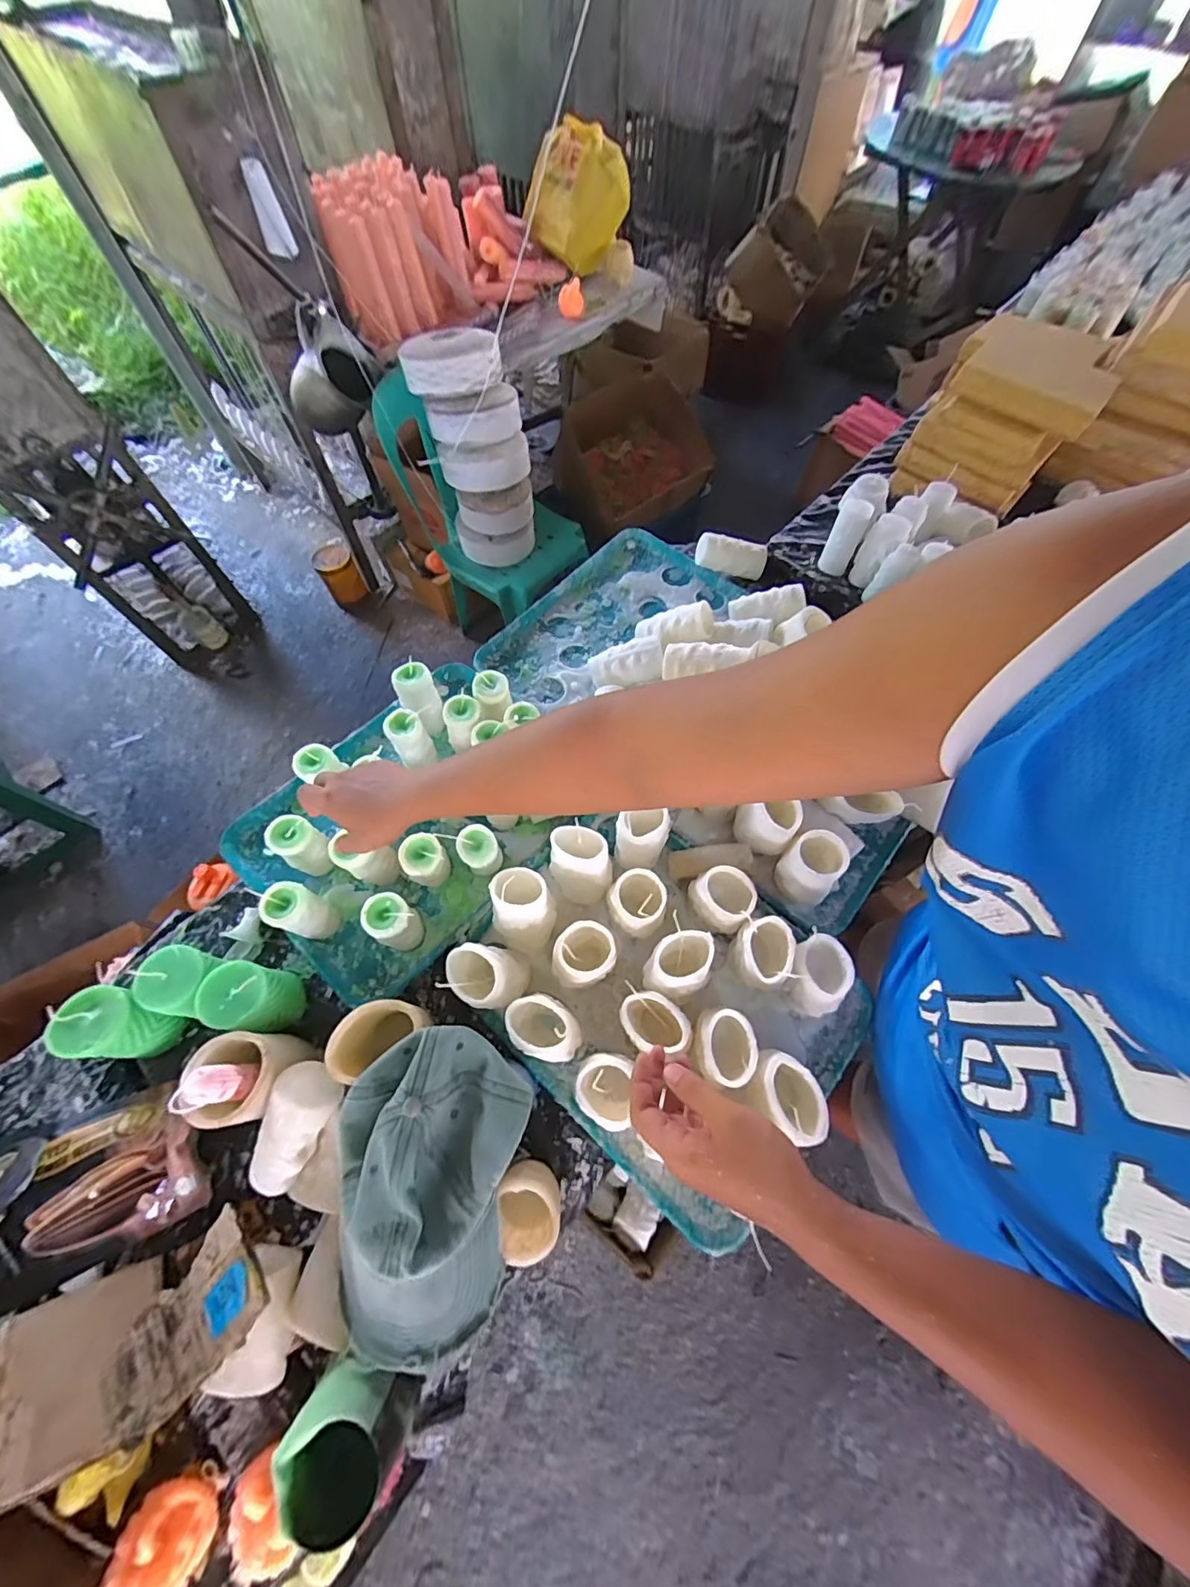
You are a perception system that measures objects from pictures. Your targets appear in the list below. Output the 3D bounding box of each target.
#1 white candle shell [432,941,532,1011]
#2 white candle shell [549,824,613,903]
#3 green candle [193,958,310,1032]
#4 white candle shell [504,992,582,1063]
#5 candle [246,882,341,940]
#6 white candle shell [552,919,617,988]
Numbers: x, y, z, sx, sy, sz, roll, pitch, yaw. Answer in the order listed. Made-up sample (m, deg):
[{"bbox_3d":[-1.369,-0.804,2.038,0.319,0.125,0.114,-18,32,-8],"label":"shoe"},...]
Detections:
[{"bbox_3d":[-0.121,0.212,0.603,0.090,0.079,0.075,16,64,6],"label":"white candle shell"},{"bbox_3d":[-0.016,0.090,0.665,0.081,0.089,0.071,-2,64,-3],"label":"white candle shell"},{"bbox_3d":[-0.387,0.234,0.593,0.073,0.101,0.072,13,64,4],"label":"green candle"},{"bbox_3d":[-0.055,0.264,0.582,0.084,0.088,0.061,13,64,4],"label":"white candle shell"},{"bbox_3d":[-0.358,0.145,0.629,0.056,0.114,0.051,1,64,-2],"label":"candle"},{"bbox_3d":[-0.011,0.195,0.614,0.066,0.095,0.076,34,68,14],"label":"white candle shell"}]

